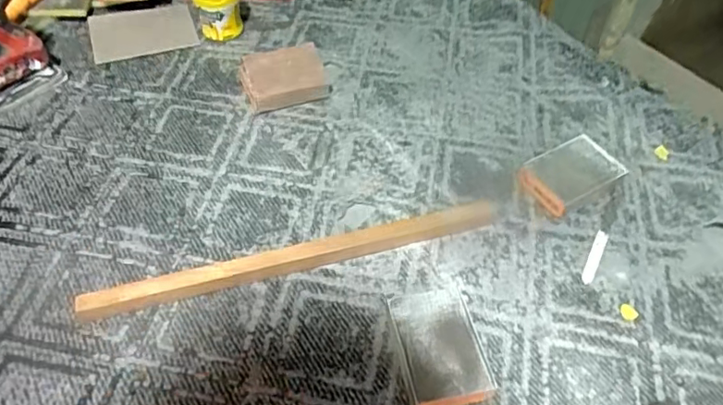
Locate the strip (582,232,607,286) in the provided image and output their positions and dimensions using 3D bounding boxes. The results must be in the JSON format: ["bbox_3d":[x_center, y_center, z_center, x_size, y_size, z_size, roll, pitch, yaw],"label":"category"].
[{"bbox_3d":[0.238,0.055,0.570,0.011,0.004,0.073,26,54,18],"label":"strip"}]

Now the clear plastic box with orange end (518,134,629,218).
[{"bbox_3d":[0.233,-0.033,0.628,0.104,0.030,0.071,-26,56,-22],"label":"clear plastic box with orange end"}]

